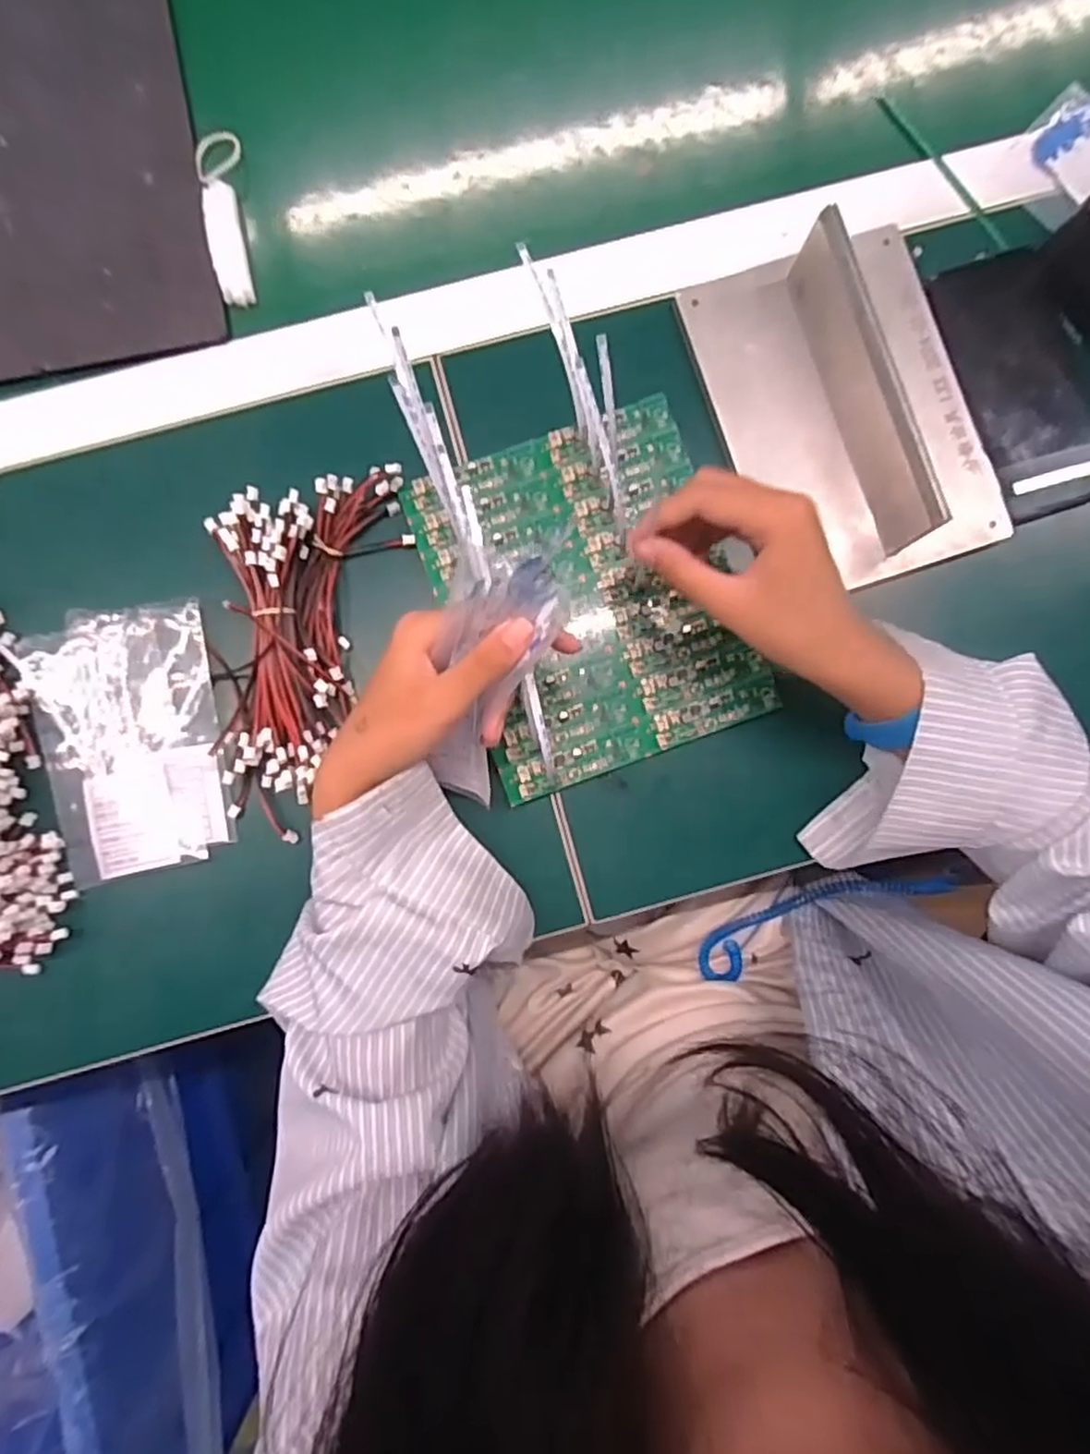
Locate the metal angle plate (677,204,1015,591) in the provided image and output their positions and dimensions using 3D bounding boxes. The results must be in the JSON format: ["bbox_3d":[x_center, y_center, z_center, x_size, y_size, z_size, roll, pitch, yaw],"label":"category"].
[{"bbox_3d":[0.176,-0.183,0.384,0.139,0.063,0.190,-18,86,-1],"label":"metal angle plate"}]

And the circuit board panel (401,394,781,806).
[{"bbox_3d":[0.026,-0.074,0.406,0.162,0.012,0.194,-20,86,-2],"label":"circuit board panel"}]

